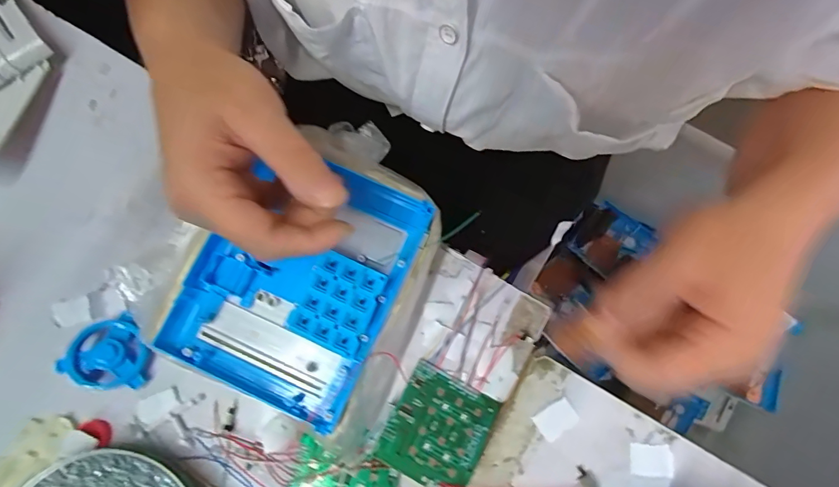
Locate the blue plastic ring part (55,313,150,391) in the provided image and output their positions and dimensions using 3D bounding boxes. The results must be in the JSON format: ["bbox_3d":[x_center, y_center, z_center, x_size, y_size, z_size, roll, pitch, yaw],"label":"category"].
[{"bbox_3d":[-0.223,0.077,0.313,0.052,0.017,0.051,8,71,-15],"label":"blue plastic ring part"}]

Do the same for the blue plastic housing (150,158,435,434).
[{"bbox_3d":[-0.083,0.022,0.302,0.127,0.018,0.163,25,79,4],"label":"blue plastic housing"}]

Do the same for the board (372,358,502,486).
[{"bbox_3d":[0.013,0.131,0.309,0.066,0.004,0.072,29,67,2],"label":"board"}]

